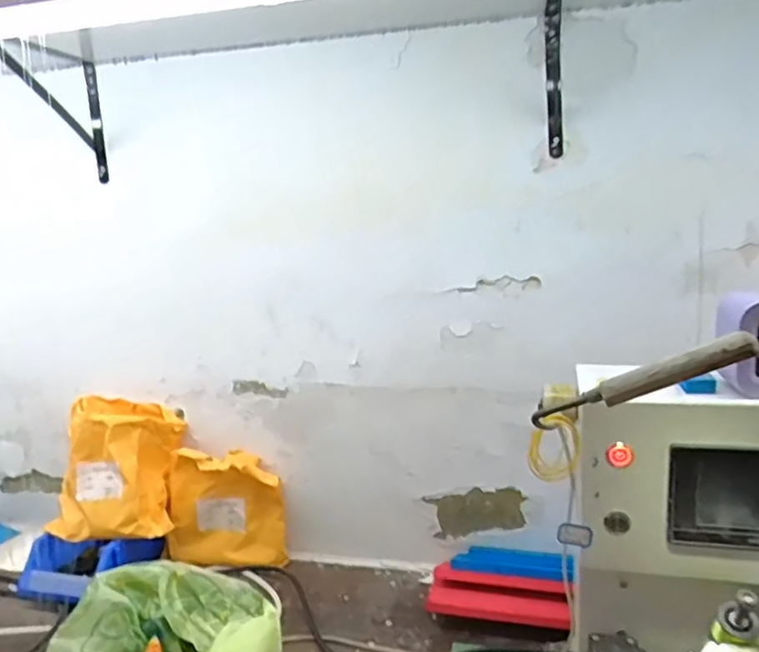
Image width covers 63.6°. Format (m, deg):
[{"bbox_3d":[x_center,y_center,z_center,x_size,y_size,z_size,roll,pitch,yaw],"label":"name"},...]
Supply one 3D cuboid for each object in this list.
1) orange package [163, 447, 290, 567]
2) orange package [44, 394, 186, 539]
[{"bbox_3d":[-0.219,0.260,0.878,0.161,0.163,0.047,-1,12,10],"label":"orange package"},{"bbox_3d":[-0.367,0.205,0.869,0.167,0.191,0.073,5,-6,10],"label":"orange package"}]

